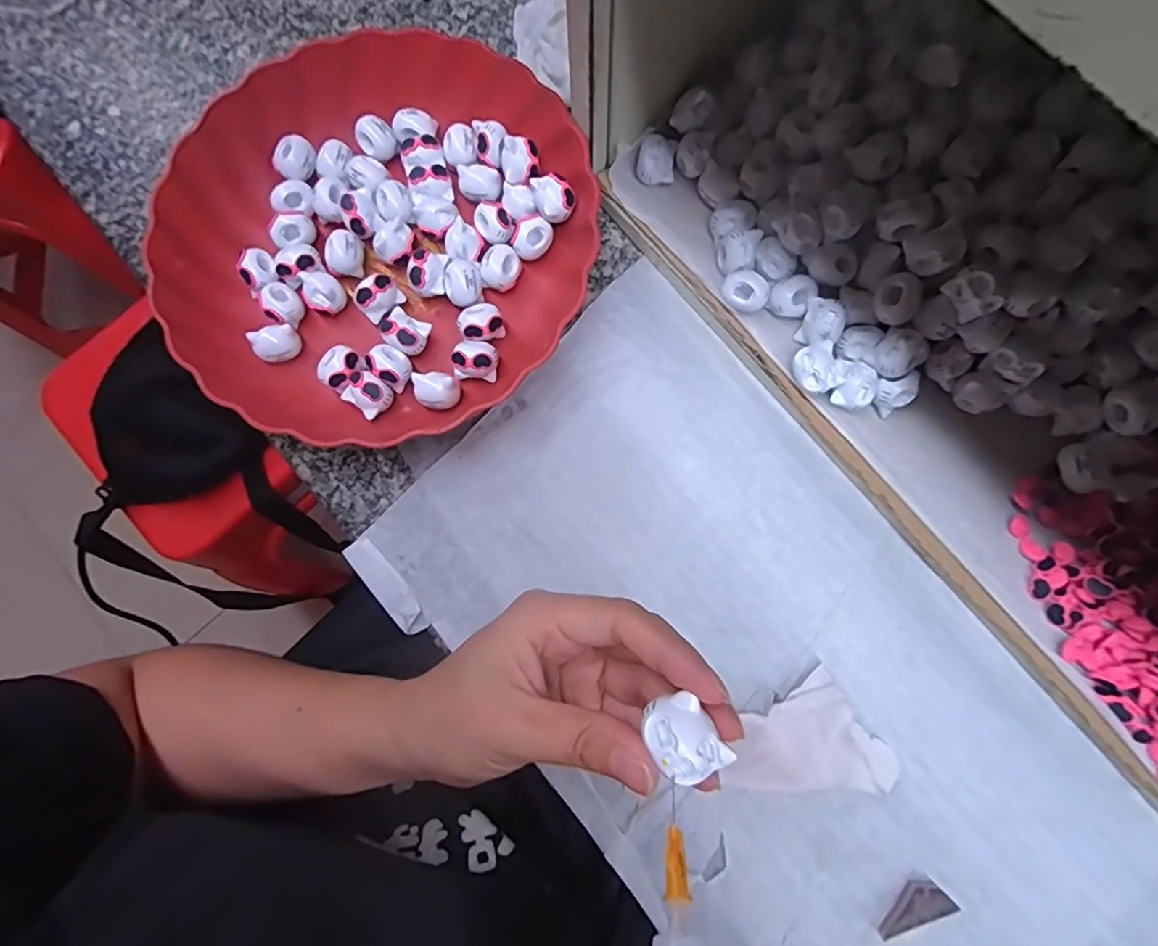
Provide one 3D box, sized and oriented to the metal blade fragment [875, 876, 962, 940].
[{"bbox_3d":[0.163,0.212,0.277,0.038,0.006,0.018,-20,78,-1],"label":"metal blade fragment"}]

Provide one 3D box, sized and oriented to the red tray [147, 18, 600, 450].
[{"bbox_3d":[-0.114,-0.139,0.339,0.243,0.054,0.242,-9,78,1],"label":"red tray"}]

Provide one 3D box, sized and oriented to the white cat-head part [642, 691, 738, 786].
[{"bbox_3d":[0.031,0.080,0.168,0.019,0.007,0.025,-37,79,-8],"label":"white cat-head part"}]

